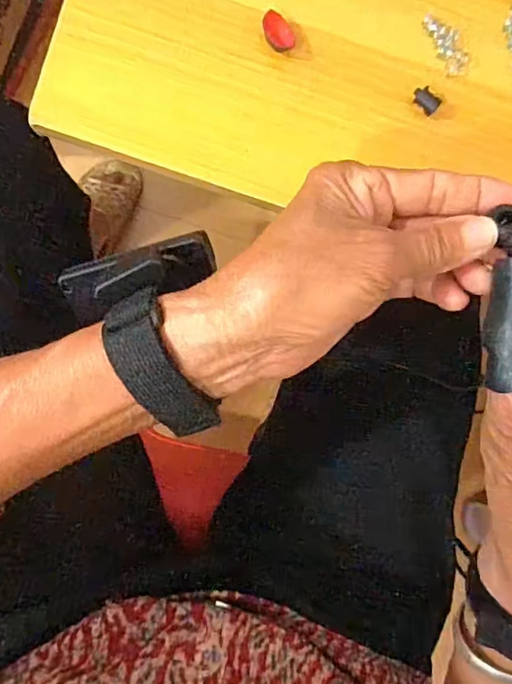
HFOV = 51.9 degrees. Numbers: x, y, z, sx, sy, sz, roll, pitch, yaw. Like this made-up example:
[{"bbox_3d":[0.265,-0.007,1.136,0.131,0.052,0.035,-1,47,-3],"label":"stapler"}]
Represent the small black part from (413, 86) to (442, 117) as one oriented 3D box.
[{"bbox_3d":[0.090,-0.127,0.276,0.010,0.007,0.015,-44,94,-4],"label":"small black part"}]

